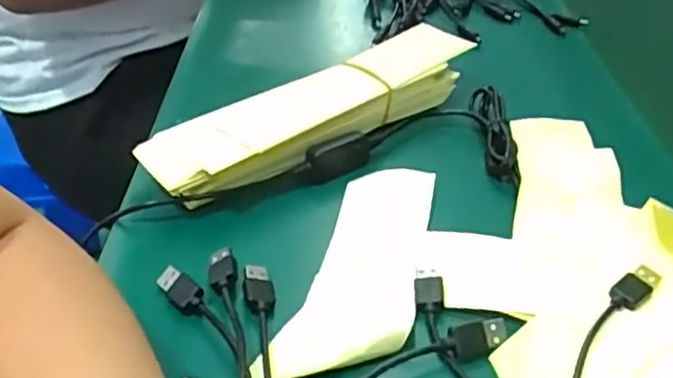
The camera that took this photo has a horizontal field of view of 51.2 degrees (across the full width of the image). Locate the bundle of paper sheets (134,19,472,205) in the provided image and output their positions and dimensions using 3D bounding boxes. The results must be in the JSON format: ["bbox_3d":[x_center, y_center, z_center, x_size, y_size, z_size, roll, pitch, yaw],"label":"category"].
[{"bbox_3d":[-0.010,-0.054,0.473,0.248,0.042,0.067,-25,43,-30],"label":"bundle of paper sheets"}]

